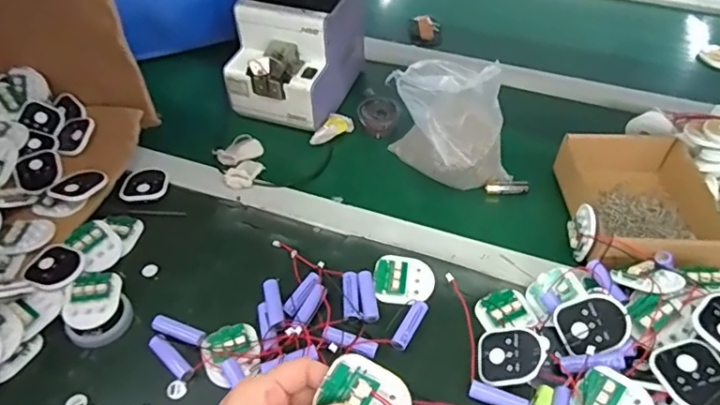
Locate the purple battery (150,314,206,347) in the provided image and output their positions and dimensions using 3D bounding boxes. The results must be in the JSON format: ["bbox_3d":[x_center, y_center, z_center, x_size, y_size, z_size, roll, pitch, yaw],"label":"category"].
[{"bbox_3d":[-0.166,0.118,0.503,0.050,0.014,0.017,14,48,12],"label":"purple battery"}]

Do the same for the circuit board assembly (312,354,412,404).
[{"bbox_3d":[0.003,0.121,0.339,0.055,0.013,0.042,44,90,-5],"label":"circuit board assembly"}]

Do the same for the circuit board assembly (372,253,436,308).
[{"bbox_3d":[0.043,0.075,0.530,0.058,0.009,0.052,8,47,8],"label":"circuit board assembly"}]

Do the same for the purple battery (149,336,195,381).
[{"bbox_3d":[-0.167,0.139,0.485,0.051,0.012,0.015,33,55,27],"label":"purple battery"}]

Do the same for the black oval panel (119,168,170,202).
[{"bbox_3d":[-0.247,-0.022,0.629,0.050,0.012,0.049,-7,47,-7],"label":"black oval panel"}]

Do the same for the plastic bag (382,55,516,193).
[{"bbox_3d":[0.095,-0.084,0.592,0.138,0.140,0.075,17,49,15],"label":"plastic bag"}]

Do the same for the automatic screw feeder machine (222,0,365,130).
[{"bbox_3d":[-0.082,-0.206,0.714,0.129,0.153,0.173,15,48,14],"label":"automatic screw feeder machine"}]

